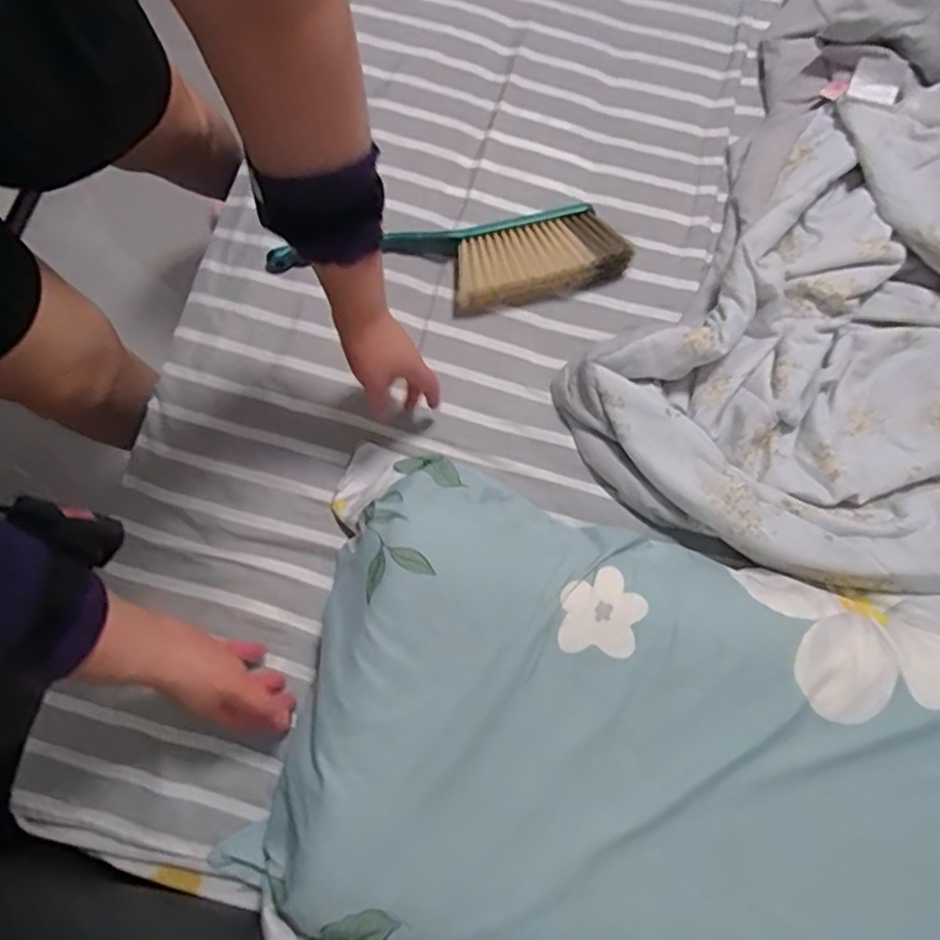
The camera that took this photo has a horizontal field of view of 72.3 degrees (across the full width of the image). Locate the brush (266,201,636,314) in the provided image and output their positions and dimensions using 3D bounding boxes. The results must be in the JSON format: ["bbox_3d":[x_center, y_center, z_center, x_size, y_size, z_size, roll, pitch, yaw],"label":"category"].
[{"bbox_3d":[-0.023,-0.231,0.725,0.389,0.054,0.106,-8,73,-3],"label":"brush"}]

